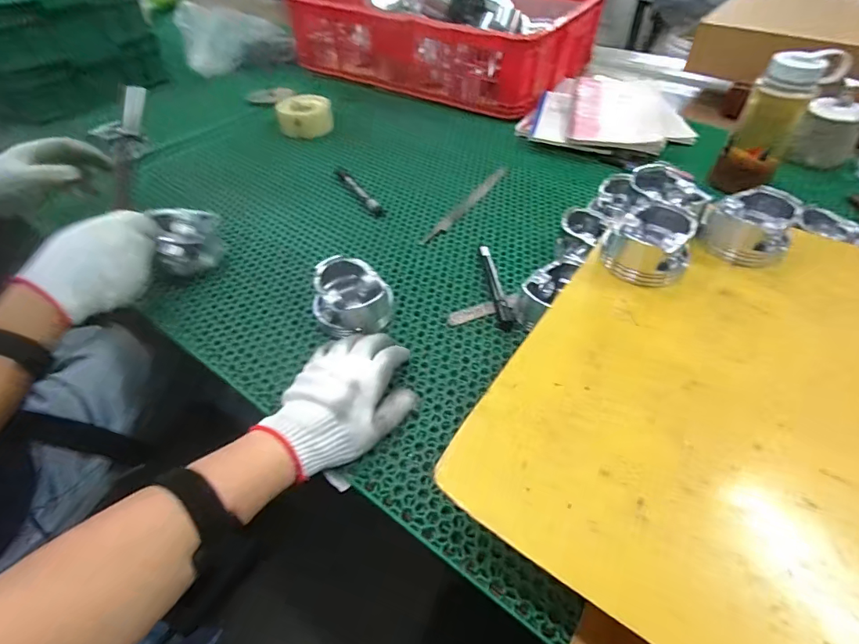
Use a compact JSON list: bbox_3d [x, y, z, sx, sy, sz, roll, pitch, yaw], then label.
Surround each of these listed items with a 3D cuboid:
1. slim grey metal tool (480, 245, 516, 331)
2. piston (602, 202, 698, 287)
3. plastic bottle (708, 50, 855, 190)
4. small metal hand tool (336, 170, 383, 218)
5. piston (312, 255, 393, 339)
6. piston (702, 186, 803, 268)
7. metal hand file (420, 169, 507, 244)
[{"bbox_3d":[0.081,-0.044,0.536,0.018,0.018,0.132,-3,47,-4],"label":"slim grey metal tool"},{"bbox_3d":[0.234,-0.088,0.476,0.083,0.049,0.083,25,51,21],"label":"piston"},{"bbox_3d":[0.477,-0.276,0.626,0.082,0.171,0.068,29,52,24],"label":"plastic bottle"},{"bbox_3d":[-0.106,-0.198,0.681,0.017,0.010,0.142,-23,51,-21],"label":"small metal hand tool"},{"bbox_3d":[-0.086,-0.026,0.498,0.082,0.052,0.071,20,49,17],"label":"piston"},{"bbox_3d":[0.353,-0.110,0.490,0.082,0.052,0.083,33,54,27],"label":"piston"},{"bbox_3d":[0.058,-0.178,0.675,0.021,0.004,0.231,25,52,23],"label":"metal hand file"}]

